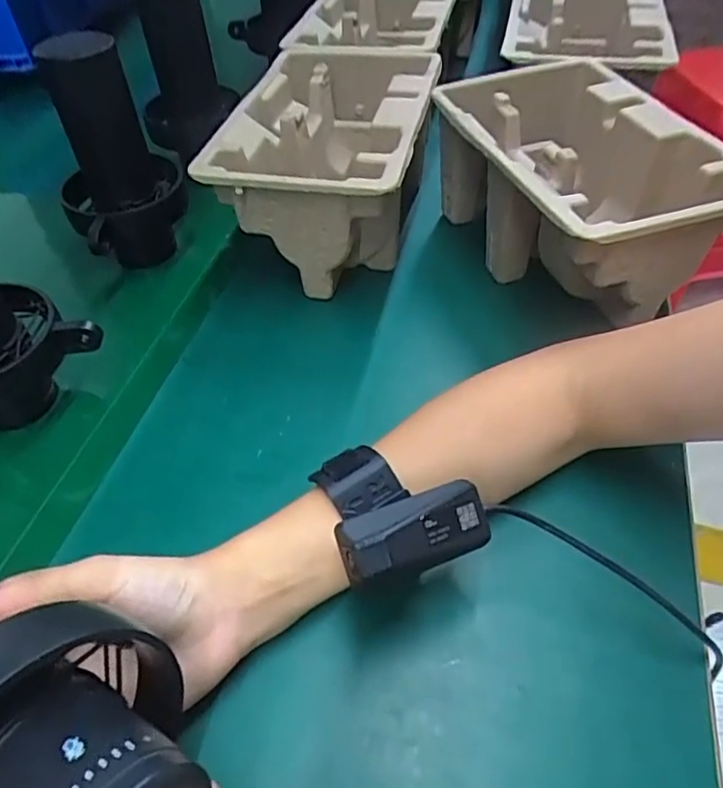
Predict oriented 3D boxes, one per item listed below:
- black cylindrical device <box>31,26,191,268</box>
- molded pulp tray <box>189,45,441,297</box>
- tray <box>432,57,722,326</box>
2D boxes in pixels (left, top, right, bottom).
[{"bbox_3d":[-0.196,-0.183,0.481,0.092,0.171,0.076,-17,50,-14],"label":"black cylindrical device"},{"bbox_3d":[-0.021,-0.193,0.509,0.141,0.106,0.230,9,49,9],"label":"molded pulp tray"},{"bbox_3d":[0.158,-0.154,0.469,0.152,0.105,0.228,-14,49,-11],"label":"tray"}]

